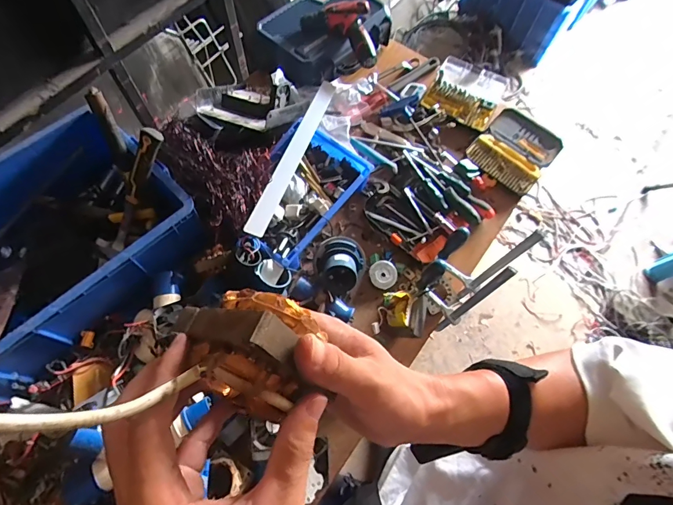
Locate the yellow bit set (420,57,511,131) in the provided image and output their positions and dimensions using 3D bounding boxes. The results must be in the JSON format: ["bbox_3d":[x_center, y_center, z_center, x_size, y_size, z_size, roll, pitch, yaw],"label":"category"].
[{"bbox_3d":[0.373,-0.464,1.094,0.197,0.032,0.237,25,67,9],"label":"yellow bit set"}]

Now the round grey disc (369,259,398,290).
[{"bbox_3d":[0.106,0.050,0.871,0.063,0.013,0.063,0,91,1],"label":"round grey disc"}]

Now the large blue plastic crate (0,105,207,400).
[{"bbox_3d":[-0.553,-0.016,0.758,0.389,0.154,0.477,39,70,15],"label":"large blue plastic crate"}]

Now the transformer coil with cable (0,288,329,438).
[{"bbox_3d":[-0.082,0.054,0.158,0.175,0.044,0.063,-8,61,-41],"label":"transformer coil with cable"}]

